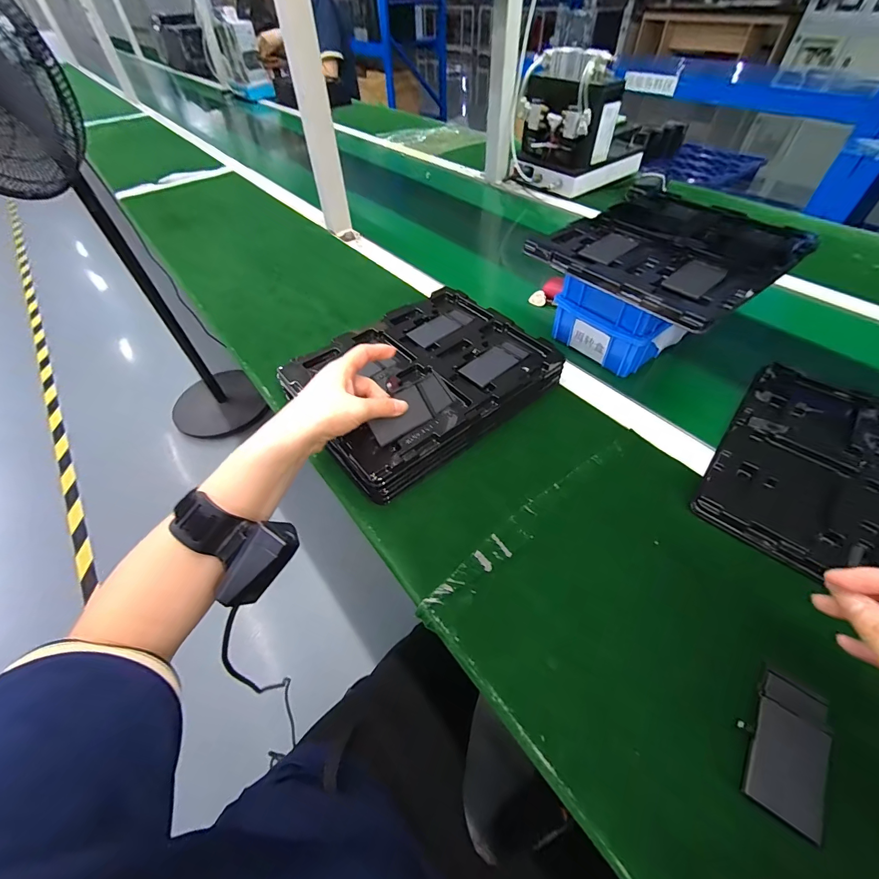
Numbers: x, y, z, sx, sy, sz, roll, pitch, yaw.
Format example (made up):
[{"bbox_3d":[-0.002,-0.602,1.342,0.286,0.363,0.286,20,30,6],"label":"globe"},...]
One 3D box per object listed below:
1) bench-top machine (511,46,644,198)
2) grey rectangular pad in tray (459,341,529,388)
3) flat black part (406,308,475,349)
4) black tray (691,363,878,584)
[{"bbox_3d":[0.323,-0.725,0.880,0.262,0.217,0.195,-32,56,-23],"label":"bench-top machine"},{"bbox_3d":[0.064,-0.090,0.451,0.083,0.004,0.041,-36,58,-25],"label":"grey rectangular pad in tray"},{"bbox_3d":[0.003,-0.146,0.498,0.089,0.004,0.041,-35,57,-25],"label":"flat black part"},{"bbox_3d":[0.416,0.032,0.383,0.220,0.014,0.301,33,58,26],"label":"black tray"}]

